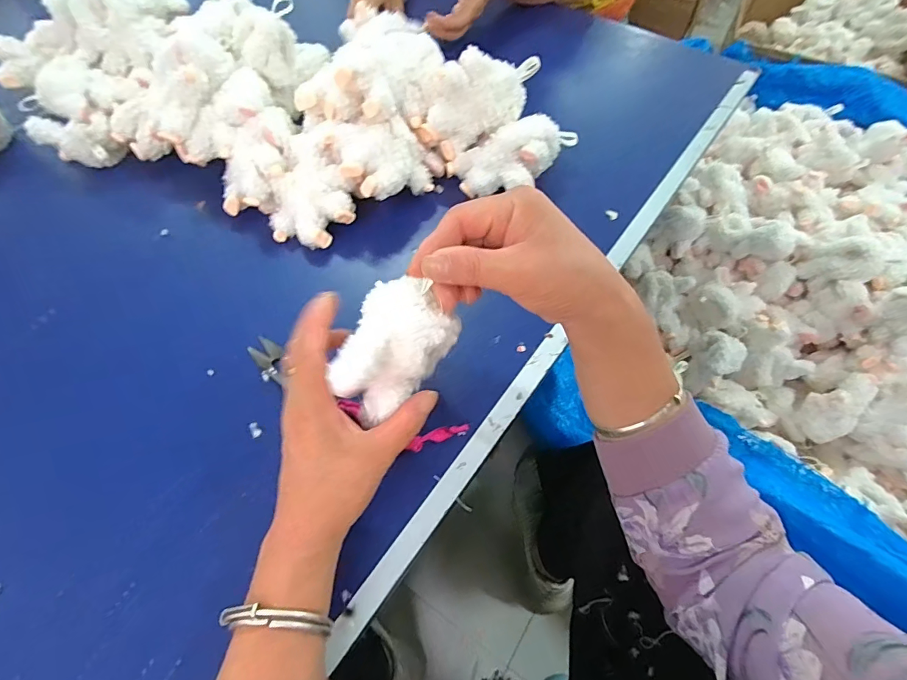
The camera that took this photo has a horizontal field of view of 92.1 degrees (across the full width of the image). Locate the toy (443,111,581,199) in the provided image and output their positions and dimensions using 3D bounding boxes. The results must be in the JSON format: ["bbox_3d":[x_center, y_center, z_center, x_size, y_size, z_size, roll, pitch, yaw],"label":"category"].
[{"bbox_3d":[0.076,-0.205,0.492,0.148,0.051,0.074,-20,63,-11],"label":"toy"}]

